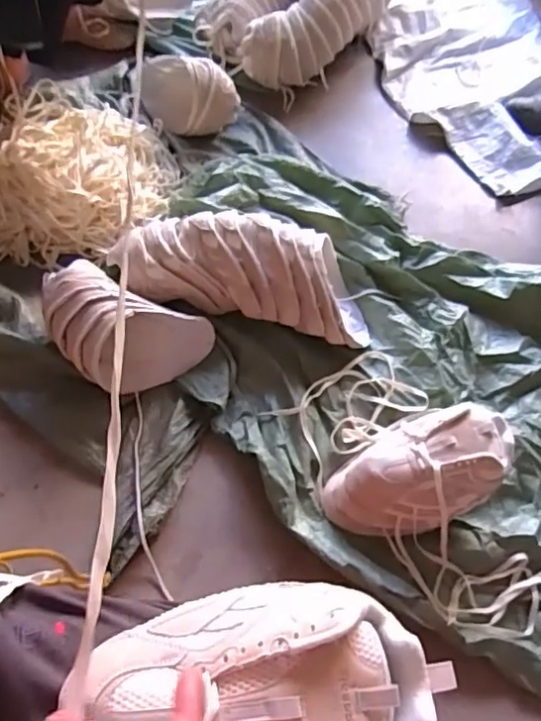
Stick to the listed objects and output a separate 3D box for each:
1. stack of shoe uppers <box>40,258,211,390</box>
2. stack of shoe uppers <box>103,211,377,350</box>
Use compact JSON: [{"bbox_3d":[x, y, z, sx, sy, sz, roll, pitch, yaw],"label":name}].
[{"bbox_3d":[-0.251,-0.048,0.943,0.278,0.121,0.158,21,63,7],"label":"stack of shoe uppers"},{"bbox_3d":[-0.045,-0.168,1.013,0.452,0.123,0.164,11,62,2],"label":"stack of shoe uppers"}]

